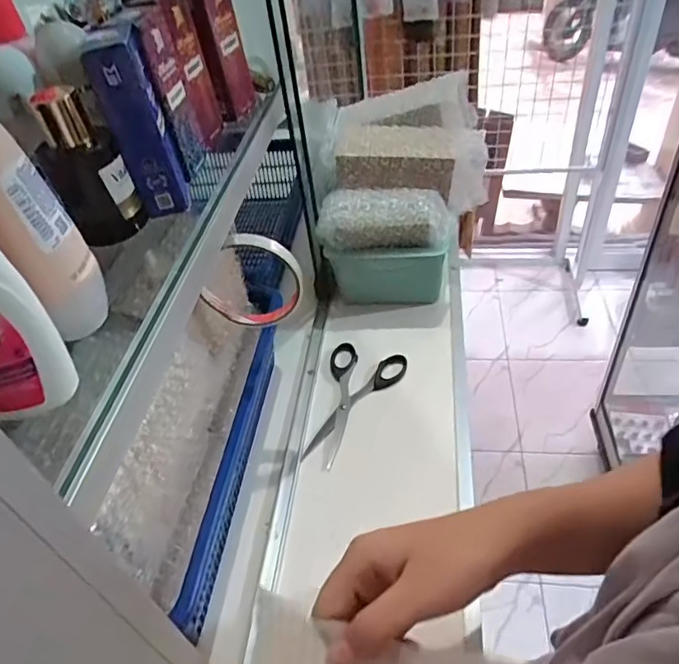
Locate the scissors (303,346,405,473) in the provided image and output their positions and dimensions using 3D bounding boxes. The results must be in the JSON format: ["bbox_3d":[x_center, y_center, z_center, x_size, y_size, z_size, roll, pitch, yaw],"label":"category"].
[{"bbox_3d":[0.005,0.070,0.561,0.080,0.016,0.146,17,47,23],"label":"scissors"}]

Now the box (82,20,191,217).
[{"bbox_3d":[-0.126,-0.131,0.346,0.035,0.109,0.037,-18,44,-12],"label":"box"}]

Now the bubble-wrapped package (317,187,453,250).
[{"bbox_3d":[0.050,-0.126,0.595,0.140,0.048,0.060,-1,43,6],"label":"bubble-wrapped package"}]

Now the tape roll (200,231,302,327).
[{"bbox_3d":[-0.072,-0.040,0.437,0.081,0.087,0.012,-6,43,1],"label":"tape roll"}]

